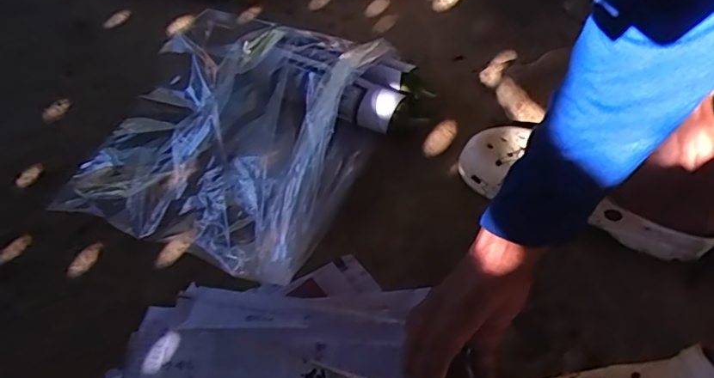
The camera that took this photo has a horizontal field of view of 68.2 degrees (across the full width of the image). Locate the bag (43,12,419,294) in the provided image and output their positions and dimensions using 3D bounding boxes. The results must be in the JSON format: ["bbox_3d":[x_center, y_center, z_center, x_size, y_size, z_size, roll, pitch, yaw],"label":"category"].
[{"bbox_3d":[-0.137,-0.093,0.615,0.315,0.091,0.346,19,56,14],"label":"bag"}]

